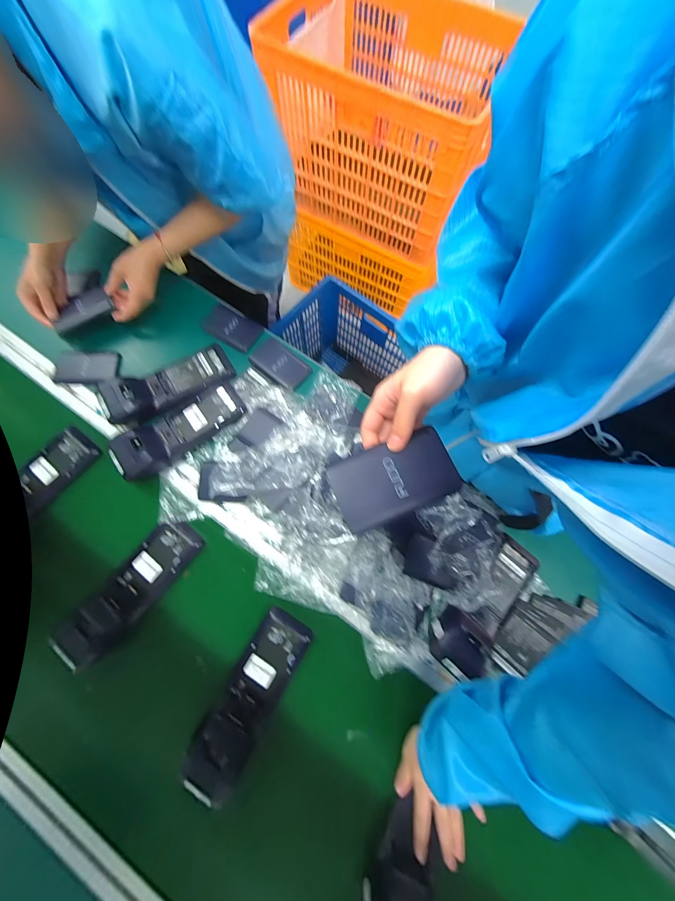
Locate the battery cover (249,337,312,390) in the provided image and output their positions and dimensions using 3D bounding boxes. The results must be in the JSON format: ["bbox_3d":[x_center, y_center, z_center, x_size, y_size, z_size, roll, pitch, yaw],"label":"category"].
[{"bbox_3d":[-0.114,-0.171,0.581,0.115,0.009,0.071,38,77,8],"label":"battery cover"}]

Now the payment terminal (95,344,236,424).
[{"bbox_3d":[-0.310,-0.129,0.538,0.225,0.046,0.088,-28,77,-9],"label":"payment terminal"}]

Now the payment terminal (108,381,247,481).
[{"bbox_3d":[-0.276,-0.042,0.514,0.225,0.046,0.088,-35,78,-10],"label":"payment terminal"}]

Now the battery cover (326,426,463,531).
[{"bbox_3d":[0.052,0.024,0.272,0.111,0.009,0.064,-20,76,-7],"label":"battery cover"}]

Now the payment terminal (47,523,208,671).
[{"bbox_3d":[-0.316,0.206,0.454,0.080,0.066,0.211,35,76,8],"label":"payment terminal"}]

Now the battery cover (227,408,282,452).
[{"bbox_3d":[-0.150,-0.031,0.523,0.053,0.015,0.092,40,77,9],"label":"battery cover"}]

